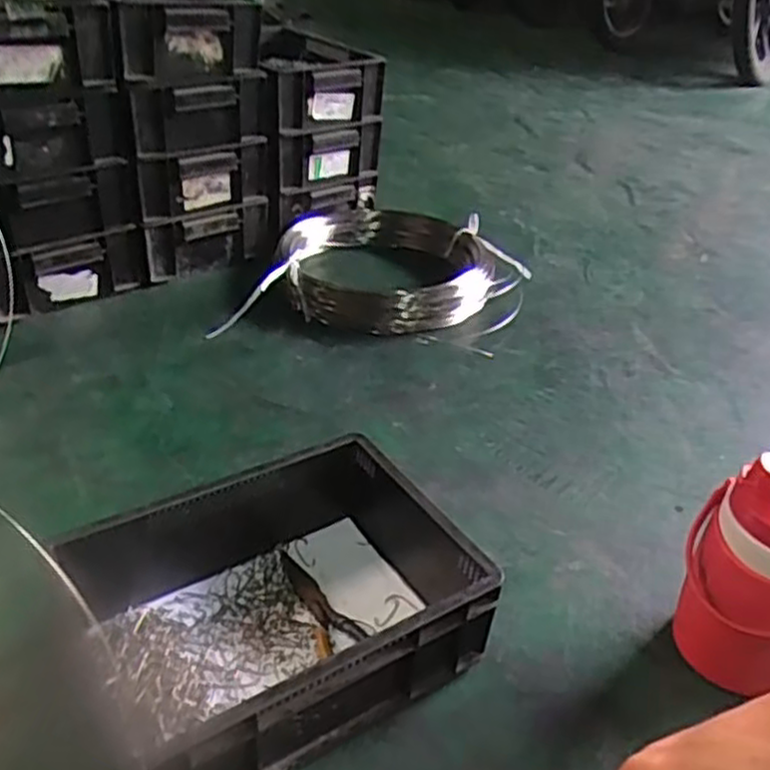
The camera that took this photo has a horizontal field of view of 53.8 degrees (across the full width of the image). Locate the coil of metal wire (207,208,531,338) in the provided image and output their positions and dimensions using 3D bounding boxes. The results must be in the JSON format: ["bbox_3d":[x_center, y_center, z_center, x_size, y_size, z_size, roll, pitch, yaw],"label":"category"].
[{"bbox_3d":[-0.011,-0.213,1.339,0.514,0.075,0.377,2,33,-5],"label":"coil of metal wire"}]

